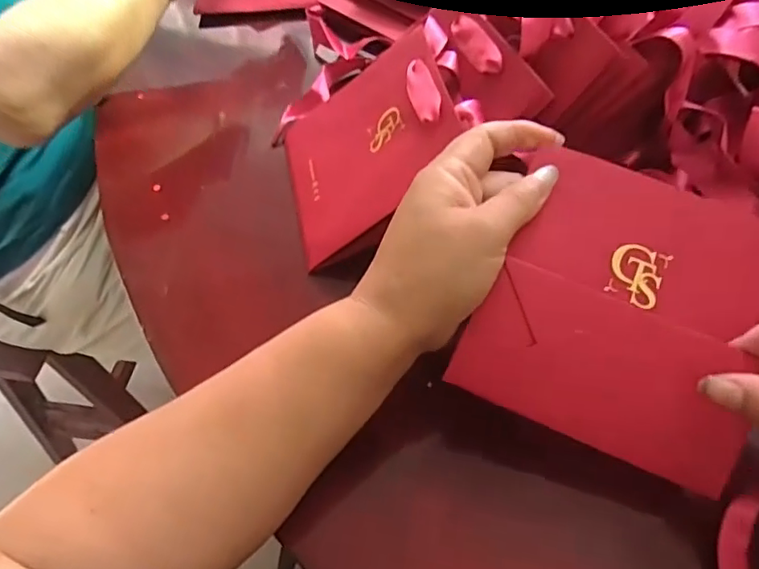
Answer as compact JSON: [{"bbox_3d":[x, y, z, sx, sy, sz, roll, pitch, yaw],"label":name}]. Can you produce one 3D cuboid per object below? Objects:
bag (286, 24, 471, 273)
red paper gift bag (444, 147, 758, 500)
[{"bbox_3d":[-0.008,-0.102,0.400,0.134,0.016,0.147,-34,52,27],"label":"bag"},{"bbox_3d":[0.125,0.010,0.283,0.134,0.013,0.140,23,79,7],"label":"red paper gift bag"}]

